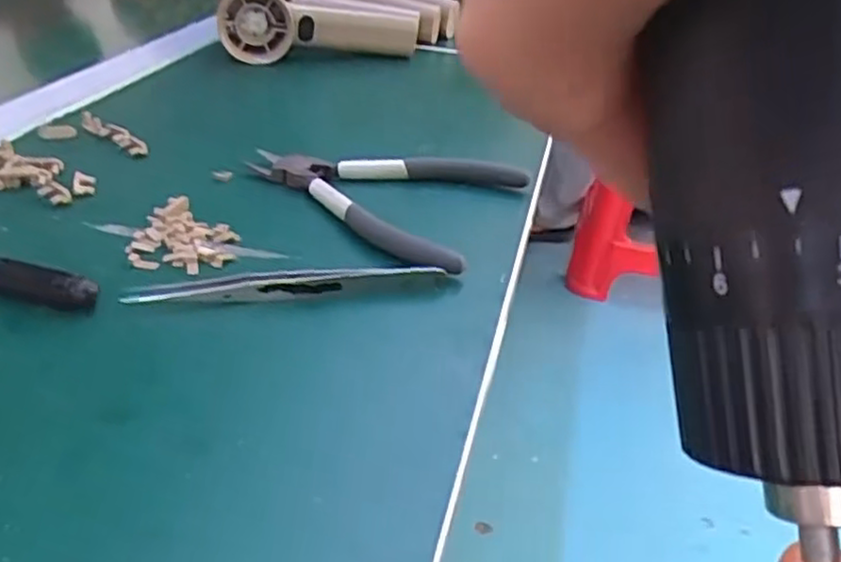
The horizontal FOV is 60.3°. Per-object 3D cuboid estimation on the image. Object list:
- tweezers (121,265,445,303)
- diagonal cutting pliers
[{"bbox_3d":[-0.054,0.000,0.302,0.127,0.008,0.009,-5,33,-14],"label":"tweezers"},{"bbox_3d":[-0.022,-0.052,0.389,0.135,0.012,0.109,17,34,19],"label":"diagonal cutting pliers"}]

